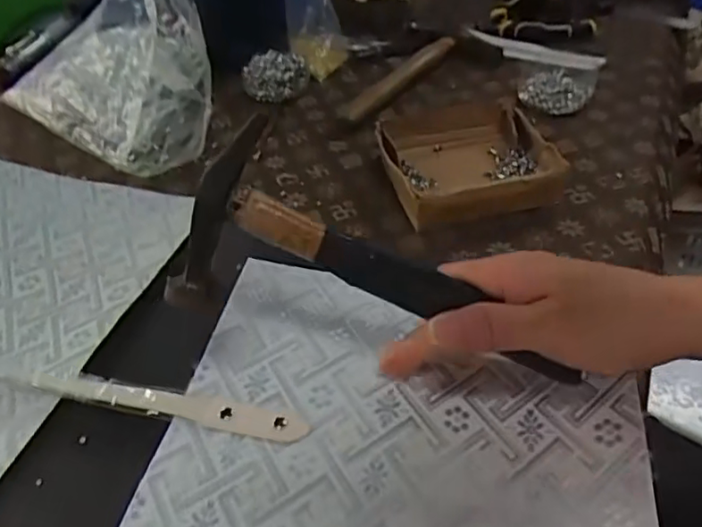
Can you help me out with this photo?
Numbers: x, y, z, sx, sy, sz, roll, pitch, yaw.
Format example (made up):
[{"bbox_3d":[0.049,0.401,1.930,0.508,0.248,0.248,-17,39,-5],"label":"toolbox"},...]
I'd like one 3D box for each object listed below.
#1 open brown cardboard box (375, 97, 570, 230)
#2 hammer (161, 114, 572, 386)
[{"bbox_3d":[0.100,-0.099,0.556,0.140,0.036,0.154,-10,43,-5],"label":"open brown cardboard box"},{"bbox_3d":[0.016,0.007,0.327,0.210,0.102,0.021,22,24,-5],"label":"hammer"}]

